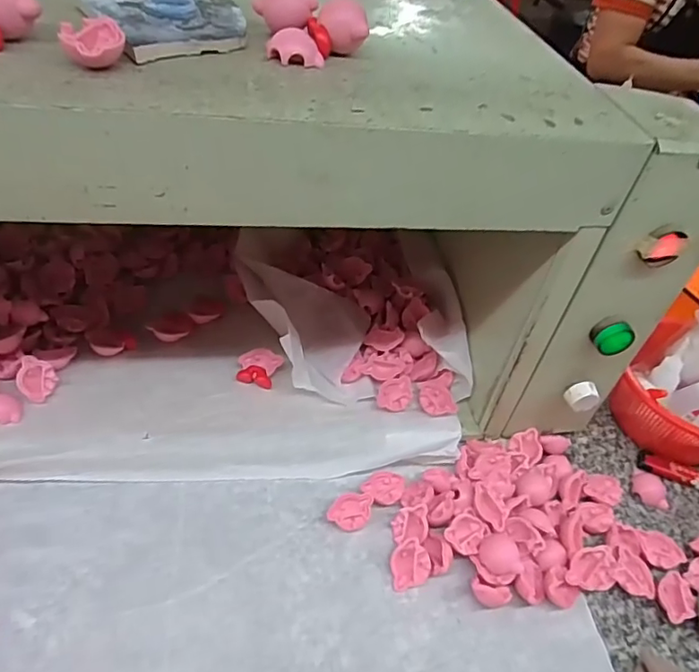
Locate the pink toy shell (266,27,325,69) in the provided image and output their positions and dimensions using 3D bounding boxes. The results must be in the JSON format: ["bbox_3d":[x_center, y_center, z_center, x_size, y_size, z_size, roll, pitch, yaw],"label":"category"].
[{"bbox_3d":[-0.030,-0.161,0.307,0.031,0.014,0.016,0,46,-11],"label":"pink toy shell"}]

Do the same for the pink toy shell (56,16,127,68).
[{"bbox_3d":[-0.122,-0.139,0.264,0.027,0.014,0.039,-8,48,-18],"label":"pink toy shell"}]

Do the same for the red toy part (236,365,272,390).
[{"bbox_3d":[-0.084,0.036,0.491,0.031,0.011,0.016,12,45,1],"label":"red toy part"}]

